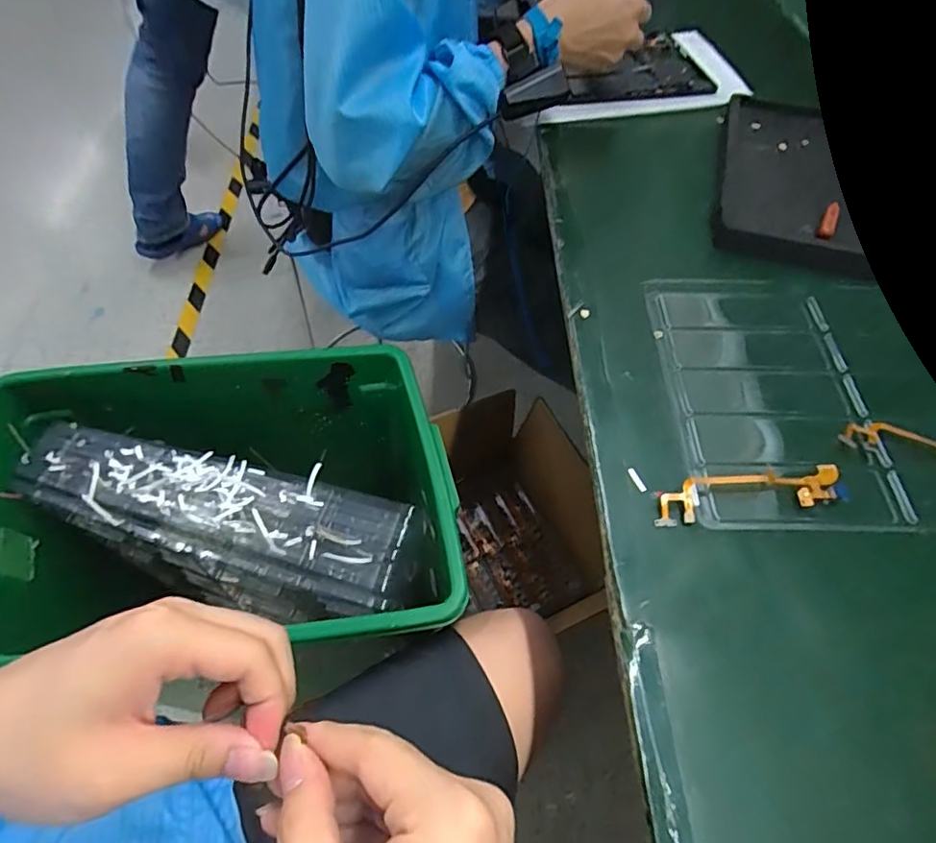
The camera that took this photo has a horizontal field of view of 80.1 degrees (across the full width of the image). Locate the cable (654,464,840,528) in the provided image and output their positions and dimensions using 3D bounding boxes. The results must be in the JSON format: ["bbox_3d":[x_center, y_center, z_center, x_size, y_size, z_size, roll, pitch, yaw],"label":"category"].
[{"bbox_3d":[0.184,0.047,0.365,0.131,0.009,0.028,-8,56,-5],"label":"cable"}]

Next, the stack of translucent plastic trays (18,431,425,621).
[{"bbox_3d":[-0.256,0.100,0.552,0.401,0.058,0.123,13,57,5],"label":"stack of translucent plastic trays"}]

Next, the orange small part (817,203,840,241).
[{"bbox_3d":[0.339,-0.186,0.523,0.014,0.012,0.050,26,59,17],"label":"orange small part"}]

